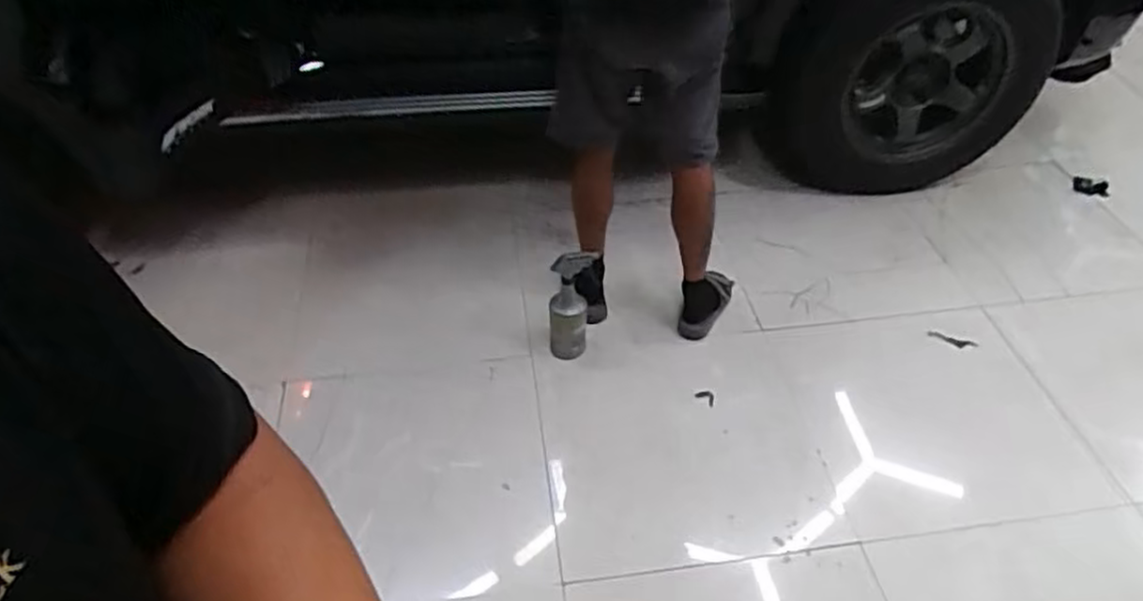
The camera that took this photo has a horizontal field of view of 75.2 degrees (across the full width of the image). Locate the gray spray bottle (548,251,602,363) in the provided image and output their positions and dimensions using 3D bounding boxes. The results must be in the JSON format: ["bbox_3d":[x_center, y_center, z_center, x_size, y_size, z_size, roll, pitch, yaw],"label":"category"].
[{"bbox_3d":[-0.001,0.026,1.829,0.107,0.304,0.089,12,45,12],"label":"gray spray bottle"}]

